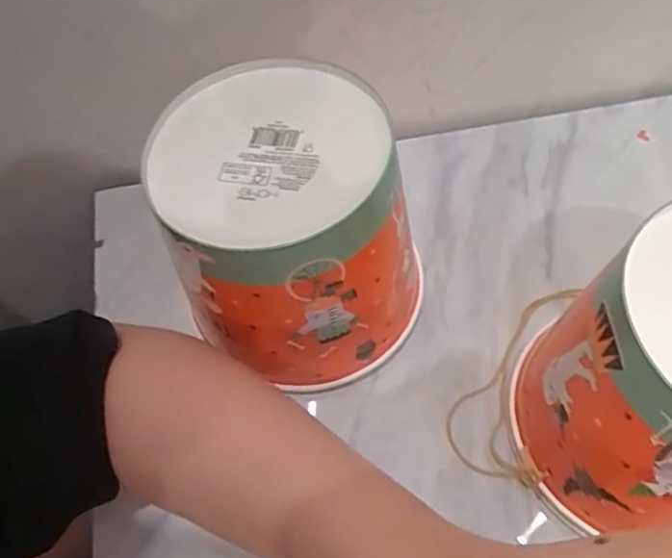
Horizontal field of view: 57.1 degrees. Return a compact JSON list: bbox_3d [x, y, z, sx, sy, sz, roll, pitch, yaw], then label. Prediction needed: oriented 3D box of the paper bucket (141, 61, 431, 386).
[{"bbox_3d":[-0.030,-0.025,0.374,0.130,0.140,0.150,-31,62,-16],"label":"paper bucket"}]

